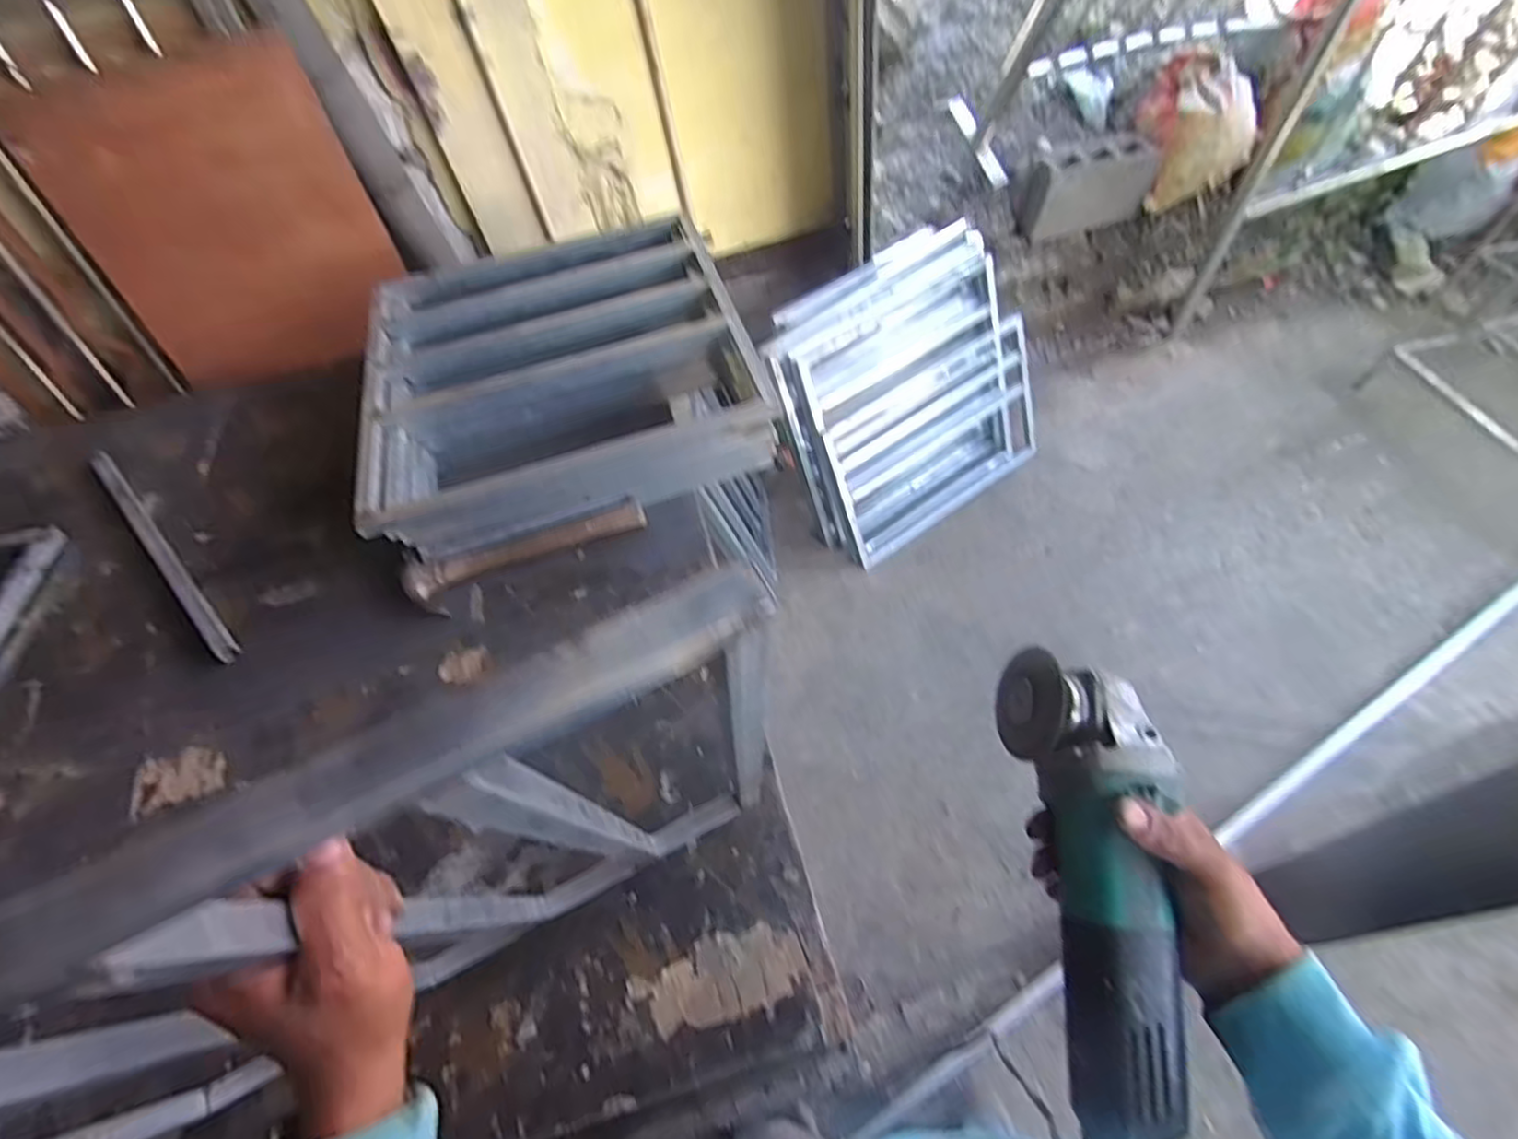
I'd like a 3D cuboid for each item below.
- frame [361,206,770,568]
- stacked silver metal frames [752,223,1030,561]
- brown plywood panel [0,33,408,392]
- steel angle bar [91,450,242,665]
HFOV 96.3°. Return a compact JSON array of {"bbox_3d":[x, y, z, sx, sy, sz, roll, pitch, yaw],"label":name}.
[{"bbox_3d":[-0.305,-0.305,1.066,0.540,0.145,0.551,-16,53,-6],"label":"frame"},{"bbox_3d":[0.385,-0.452,1.783,0.707,0.677,0.220,-31,35,-16],"label":"stacked silver metal frames"},{"bbox_3d":[-0.995,-0.643,1.299,0.492,0.522,0.021,-17,40,-6],"label":"brown plywood panel"},{"bbox_3d":[-0.884,-0.040,0.999,0.563,0.018,0.027,36,64,27],"label":"steel angle bar"}]

